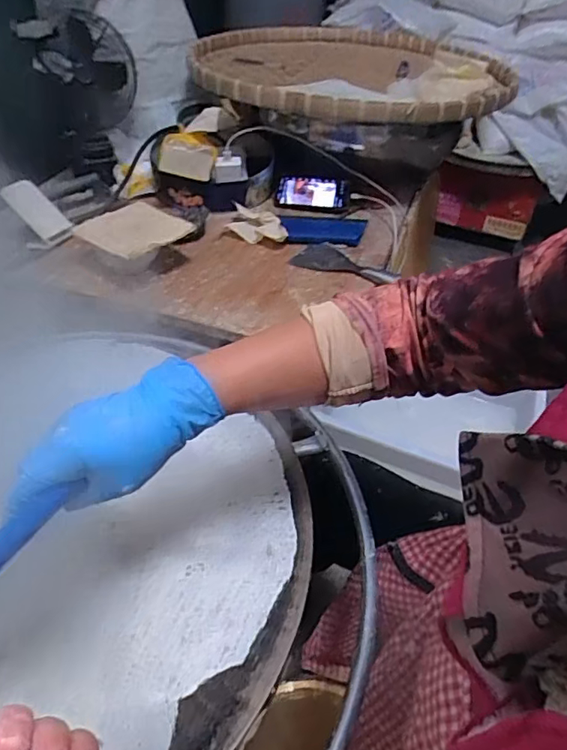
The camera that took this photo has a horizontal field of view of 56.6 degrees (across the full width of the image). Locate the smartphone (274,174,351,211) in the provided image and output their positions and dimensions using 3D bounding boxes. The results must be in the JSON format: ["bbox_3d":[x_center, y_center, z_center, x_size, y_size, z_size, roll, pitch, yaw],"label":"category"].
[{"bbox_3d":[0.063,-0.391,1.135,0.157,0.073,0.012,6,0,2],"label":"smartphone"}]

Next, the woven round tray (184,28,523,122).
[{"bbox_3d":[0.123,-0.688,1.198,0.608,0.093,0.751,-9,44,-13],"label":"woven round tray"}]

